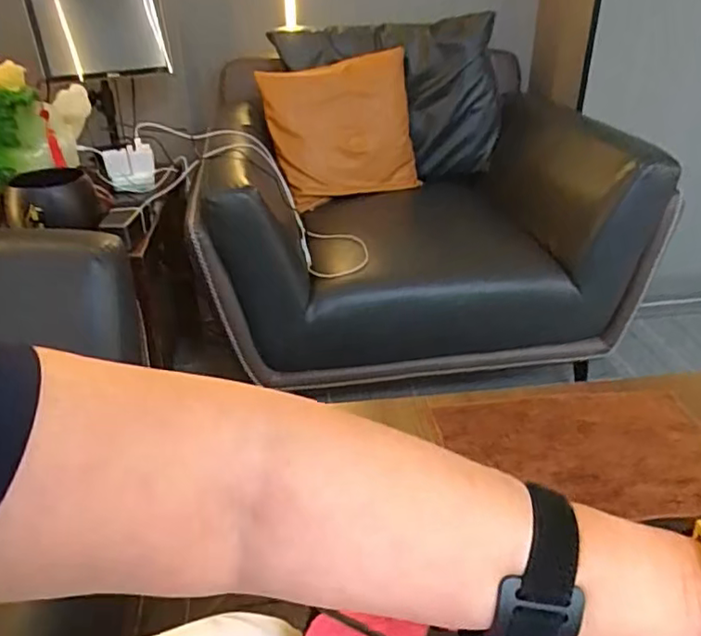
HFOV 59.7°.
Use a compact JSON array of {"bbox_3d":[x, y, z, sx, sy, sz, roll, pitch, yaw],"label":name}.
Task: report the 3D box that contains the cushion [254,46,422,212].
[{"bbox_3d":[-0.032,-0.491,1.608,0.407,0.358,0.130,-14,19,-21],"label":"cushion"}]

